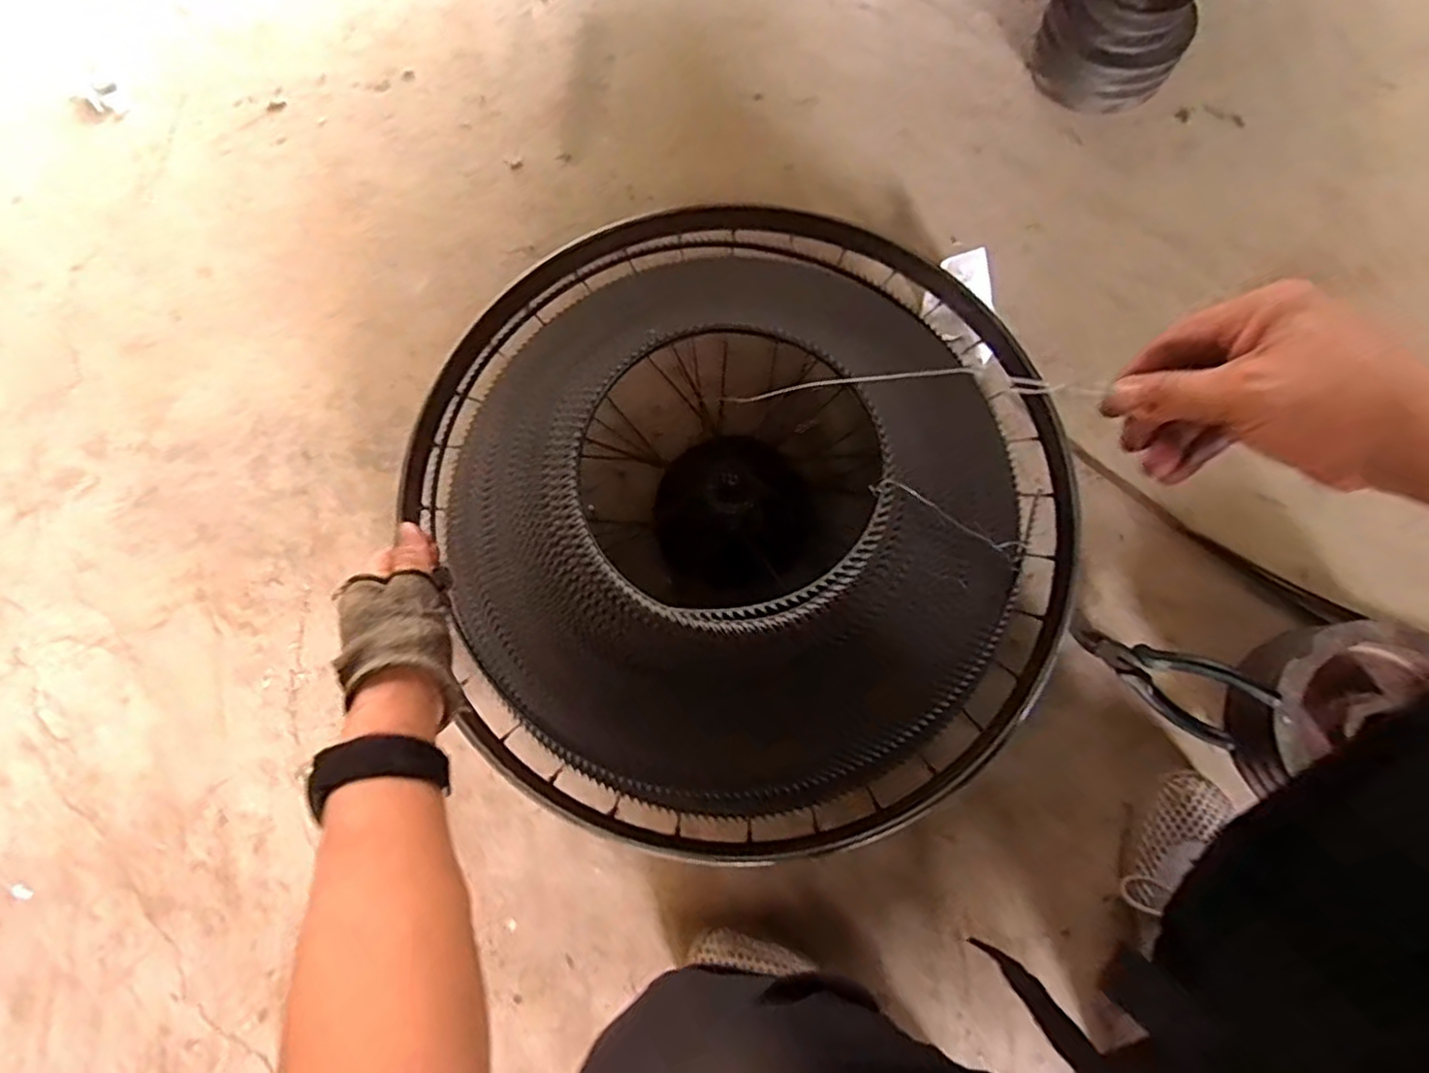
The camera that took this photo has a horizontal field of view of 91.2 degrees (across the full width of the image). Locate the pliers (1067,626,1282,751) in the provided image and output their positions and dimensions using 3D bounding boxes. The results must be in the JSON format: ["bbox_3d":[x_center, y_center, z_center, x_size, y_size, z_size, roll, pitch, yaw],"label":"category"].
[{"bbox_3d":[0.424,0.125,0.651,0.160,0.080,0.023,37,41,15],"label":"pliers"}]

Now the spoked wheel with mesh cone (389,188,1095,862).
[{"bbox_3d":[0.032,-0.042,0.632,0.585,0.186,0.609,0,77,0],"label":"spoked wheel with mesh cone"}]

